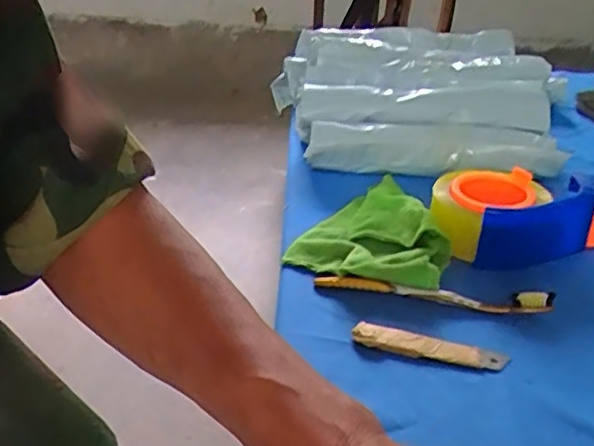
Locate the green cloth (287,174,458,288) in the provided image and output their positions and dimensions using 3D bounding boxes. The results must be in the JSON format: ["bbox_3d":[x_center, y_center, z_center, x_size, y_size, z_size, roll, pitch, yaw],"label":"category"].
[{"bbox_3d":[0.081,0.001,0.590,0.132,0.028,0.179,13,33,19],"label":"green cloth"}]

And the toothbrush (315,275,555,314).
[{"bbox_3d":[0.108,0.055,0.503,0.184,0.022,0.013,6,31,8],"label":"toothbrush"}]

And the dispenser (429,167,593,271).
[{"bbox_3d":[0.204,-0.005,0.580,0.158,0.059,0.118,16,34,22],"label":"dispenser"}]

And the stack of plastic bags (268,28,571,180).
[{"bbox_3d":[0.138,-0.165,0.809,0.340,0.096,0.348,3,31,3],"label":"stack of plastic bags"}]

